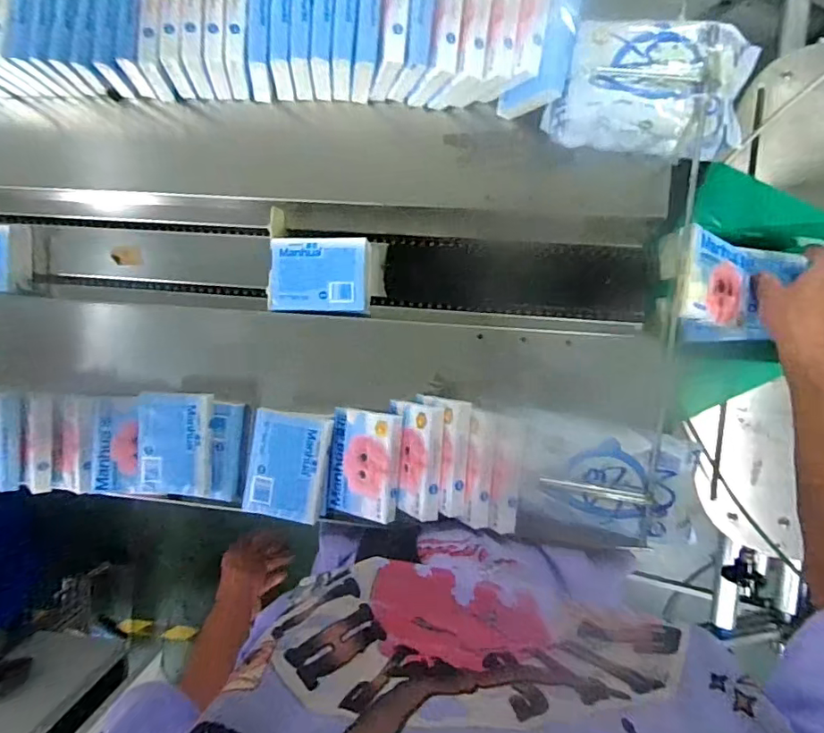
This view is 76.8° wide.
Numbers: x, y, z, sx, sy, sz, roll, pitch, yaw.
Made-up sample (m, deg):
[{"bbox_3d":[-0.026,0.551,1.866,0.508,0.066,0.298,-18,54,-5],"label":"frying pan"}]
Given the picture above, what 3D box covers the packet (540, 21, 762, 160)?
[{"bbox_3d":[0.249,-0.288,0.539,0.195,0.052,0.122,13,96,5],"label":"packet"}]

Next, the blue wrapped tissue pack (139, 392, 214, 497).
[{"bbox_3d":[-0.284,0.092,0.625,0.085,0.030,0.122,2,95,6],"label":"blue wrapped tissue pack"}]

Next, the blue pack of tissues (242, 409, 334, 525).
[{"bbox_3d":[-0.141,0.110,0.597,0.087,0.045,0.119,9,95,5],"label":"blue pack of tissues"}]

